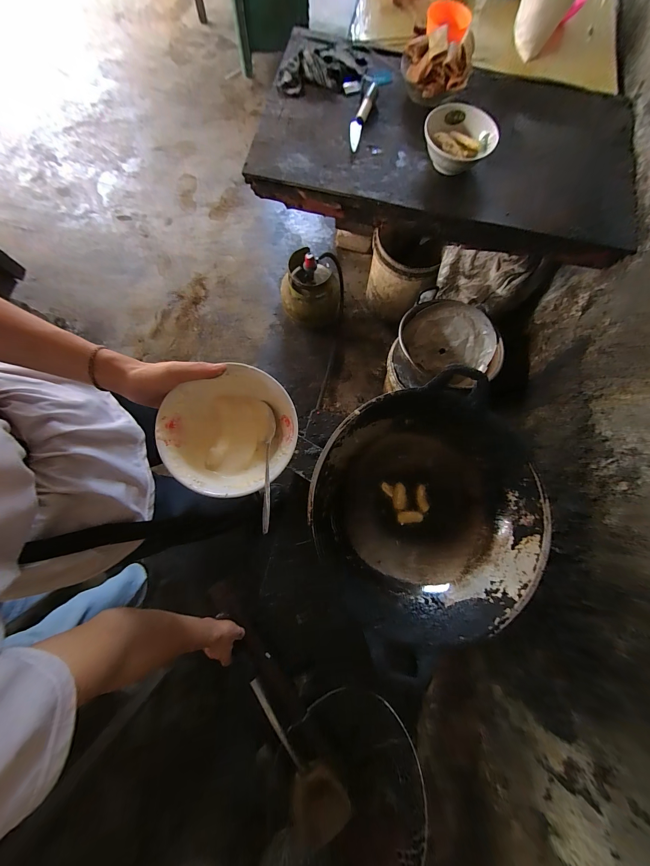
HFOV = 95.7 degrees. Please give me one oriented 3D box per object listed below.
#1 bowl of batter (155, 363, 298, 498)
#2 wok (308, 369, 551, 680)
[{"bbox_3d":[-0.111,0.000,0.358,0.150,0.054,0.144,0,80,-1],"label":"bowl of batter"},{"bbox_3d":[0.191,0.136,0.564,0.405,0.143,0.403,-34,82,-7],"label":"wok"}]

